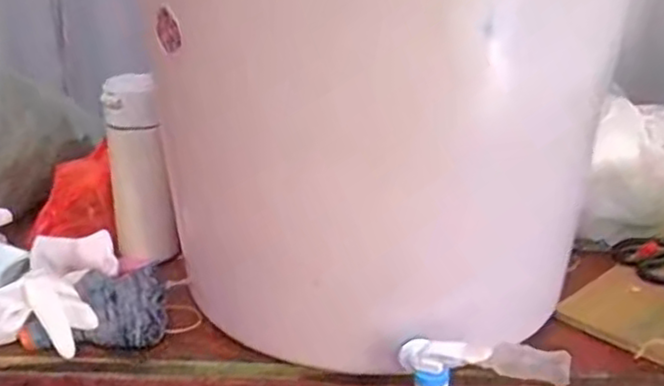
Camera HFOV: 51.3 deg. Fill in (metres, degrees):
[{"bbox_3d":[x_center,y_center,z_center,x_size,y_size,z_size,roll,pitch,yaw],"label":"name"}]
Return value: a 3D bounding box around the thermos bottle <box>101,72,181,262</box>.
[{"bbox_3d":[-0.203,-0.026,0.729,0.058,0.183,0.072,-8,26,-19],"label":"thermos bottle"}]

